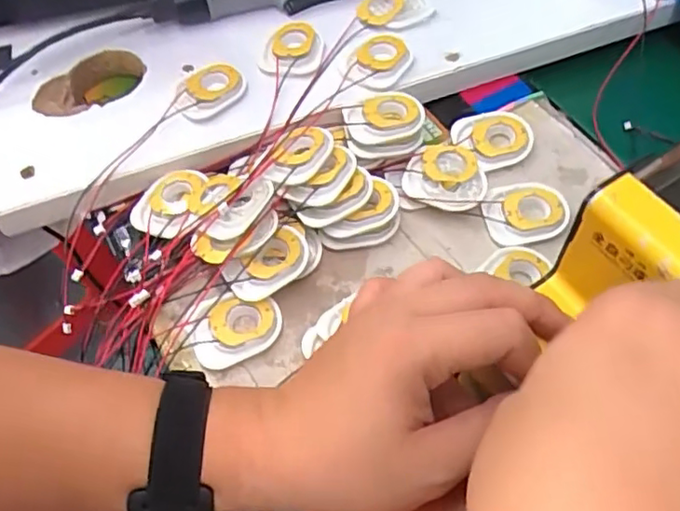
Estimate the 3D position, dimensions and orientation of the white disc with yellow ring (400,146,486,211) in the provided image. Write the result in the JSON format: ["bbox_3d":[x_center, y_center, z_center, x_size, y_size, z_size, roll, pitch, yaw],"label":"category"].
[{"bbox_3d":[0.078,-0.059,0.447,0.056,0.016,0.055,-1,57,2],"label":"white disc with yellow ring"}]

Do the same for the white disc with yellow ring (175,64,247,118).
[{"bbox_3d":[-0.102,-0.125,0.471,0.043,0.008,0.055,31,64,20],"label":"white disc with yellow ring"}]

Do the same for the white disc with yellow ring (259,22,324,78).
[{"bbox_3d":[-0.037,-0.166,0.494,0.047,0.013,0.056,2,57,4],"label":"white disc with yellow ring"}]

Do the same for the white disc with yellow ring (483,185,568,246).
[{"bbox_3d":[0.129,-0.033,0.431,0.054,0.009,0.047,-11,57,-4],"label":"white disc with yellow ring"}]

